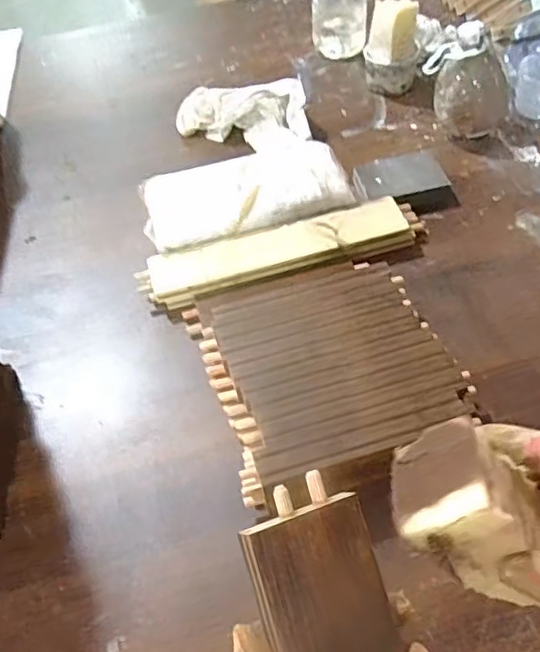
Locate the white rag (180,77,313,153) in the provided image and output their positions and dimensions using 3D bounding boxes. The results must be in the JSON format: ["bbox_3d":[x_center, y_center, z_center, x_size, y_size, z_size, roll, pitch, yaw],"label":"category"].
[{"bbox_3d":[-0.034,-0.282,0.791,0.192,0.055,0.086,9,56,12],"label":"white rag"}]

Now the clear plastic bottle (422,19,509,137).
[{"bbox_3d":[0.252,-0.318,0.749,0.101,0.133,0.101,10,56,12],"label":"clear plastic bottle"}]

